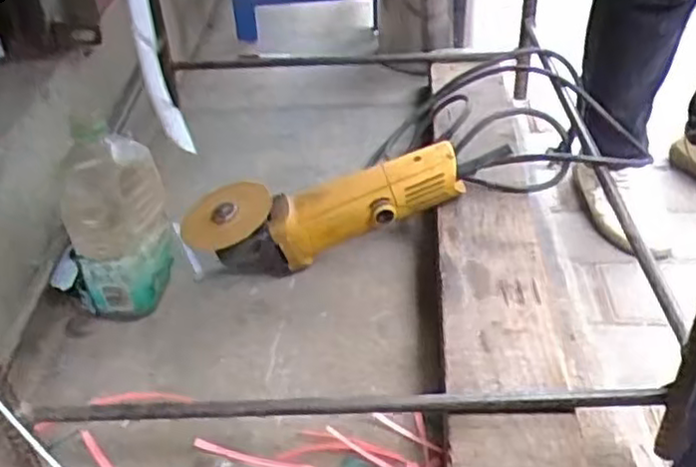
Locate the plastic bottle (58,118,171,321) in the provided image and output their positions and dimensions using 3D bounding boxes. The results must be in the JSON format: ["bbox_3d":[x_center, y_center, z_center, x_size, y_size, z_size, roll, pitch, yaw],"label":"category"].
[{"bbox_3d":[-0.215,-0.008,0.666,0.068,0.178,0.084,1,40,5],"label":"plastic bottle"}]

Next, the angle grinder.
[{"bbox_3d":[-0.023,-0.022,0.744,0.285,0.084,0.076,-15,39,5],"label":"angle grinder"}]

